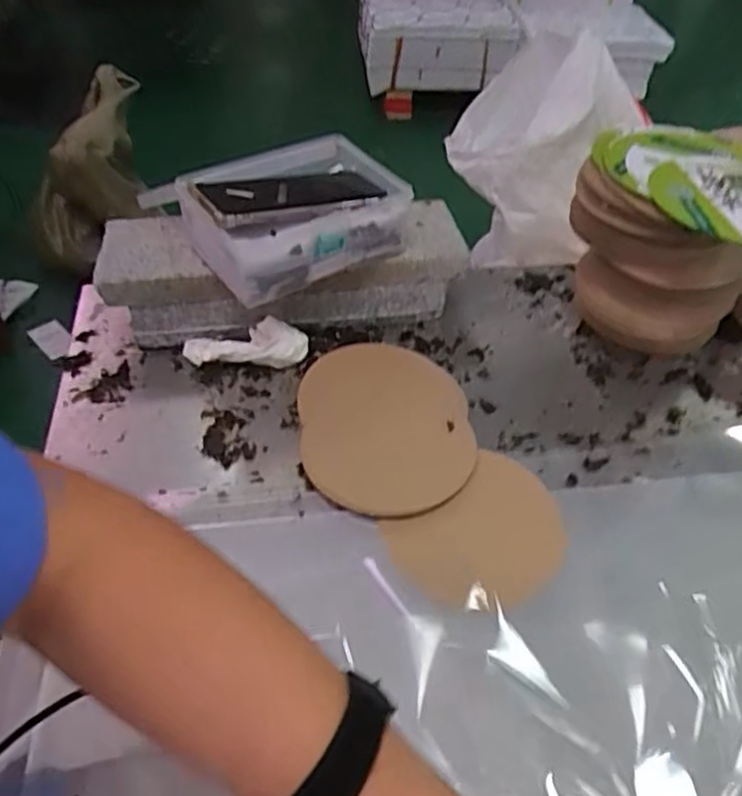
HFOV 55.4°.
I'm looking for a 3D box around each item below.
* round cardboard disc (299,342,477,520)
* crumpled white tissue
[{"bbox_3d":[0.012,0.021,0.615,0.142,0.008,0.192,-7,47,-1],"label":"round cardboard disc"},{"bbox_3d":[-0.116,-0.047,0.657,0.112,0.034,0.042,-6,46,-9],"label":"crumpled white tissue"}]

